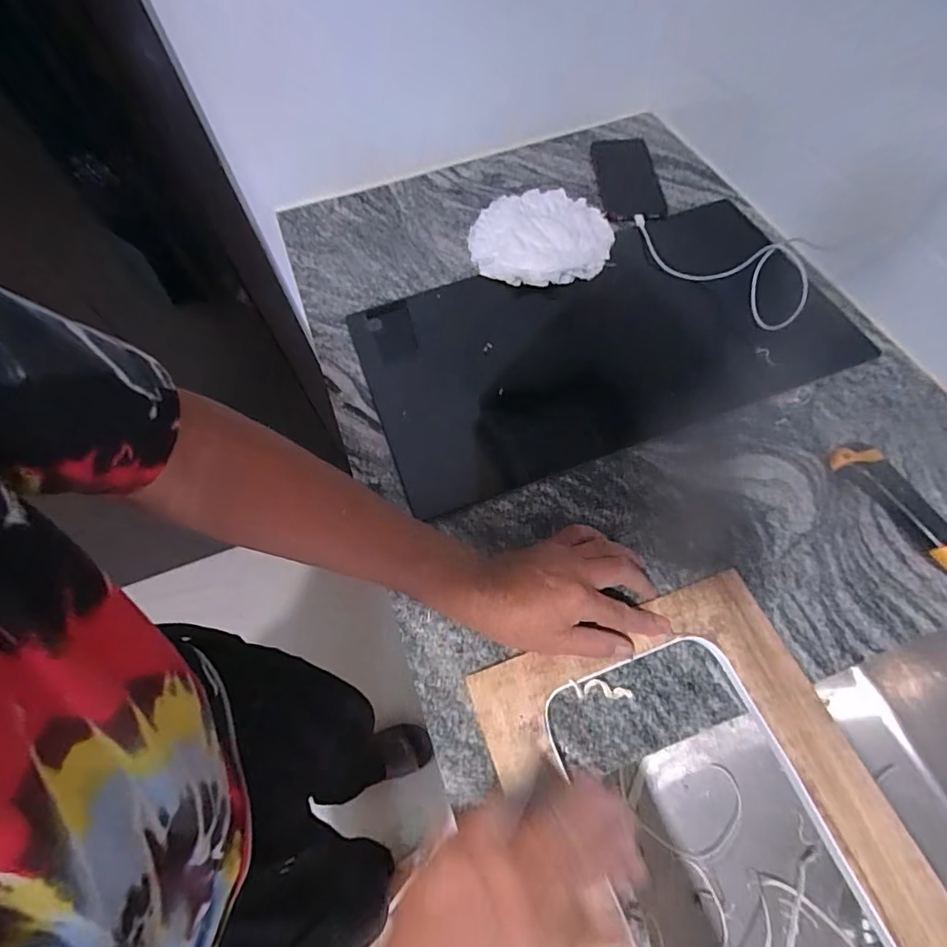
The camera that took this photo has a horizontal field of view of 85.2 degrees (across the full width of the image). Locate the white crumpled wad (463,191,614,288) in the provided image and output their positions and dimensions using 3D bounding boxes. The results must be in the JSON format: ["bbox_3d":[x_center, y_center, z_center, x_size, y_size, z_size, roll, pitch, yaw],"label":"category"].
[{"bbox_3d":[0.082,-0.300,0.648,0.170,0.021,0.174,-13,62,-3],"label":"white crumpled wad"}]

